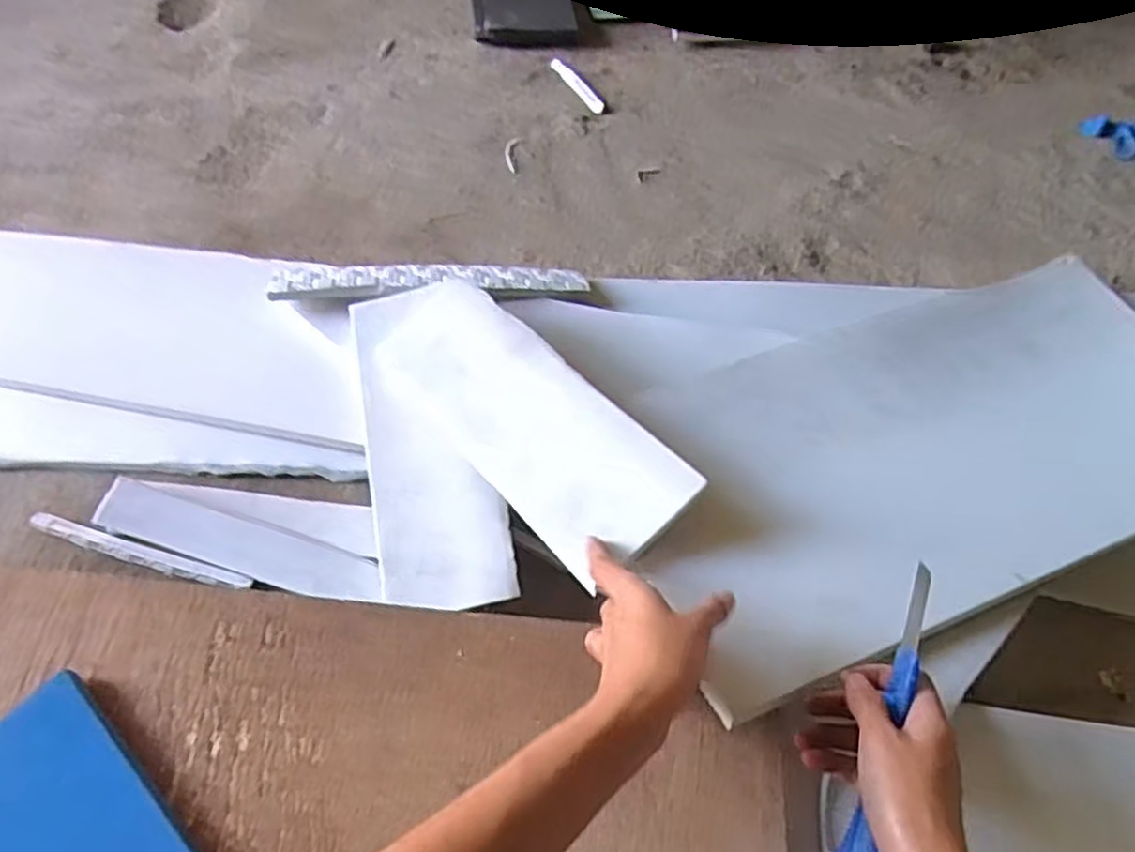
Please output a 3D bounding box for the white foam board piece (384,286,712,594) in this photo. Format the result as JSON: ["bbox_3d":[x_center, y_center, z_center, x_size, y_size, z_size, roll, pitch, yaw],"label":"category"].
[{"bbox_3d":[-0.038,-0.011,0.554,0.102,0.013,0.293,-43,60,-7],"label":"white foam board piece"}]

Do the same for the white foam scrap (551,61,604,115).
[{"bbox_3d":[0.013,-0.419,0.902,0.020,0.005,0.112,-28,63,-15],"label":"white foam scrap"}]

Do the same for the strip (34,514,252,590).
[{"bbox_3d":[-0.336,0.099,0.575,0.184,0.009,0.016,14,61,8],"label":"strip"}]

